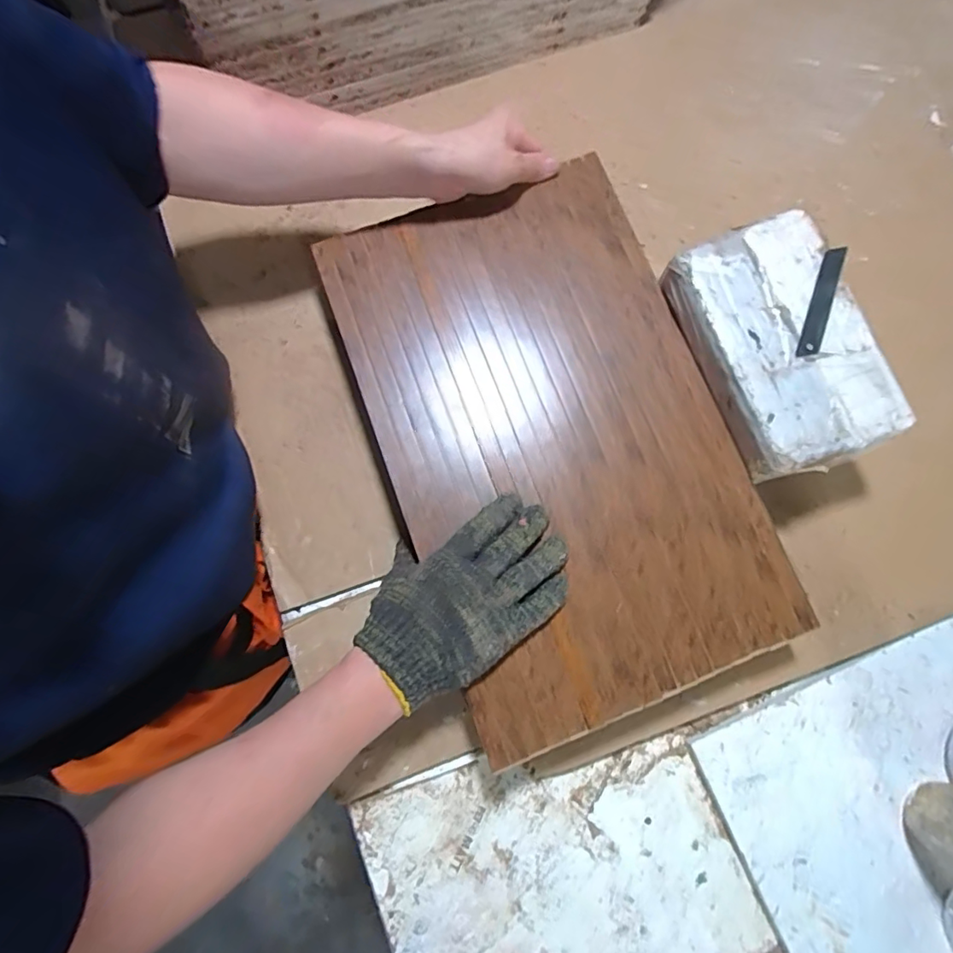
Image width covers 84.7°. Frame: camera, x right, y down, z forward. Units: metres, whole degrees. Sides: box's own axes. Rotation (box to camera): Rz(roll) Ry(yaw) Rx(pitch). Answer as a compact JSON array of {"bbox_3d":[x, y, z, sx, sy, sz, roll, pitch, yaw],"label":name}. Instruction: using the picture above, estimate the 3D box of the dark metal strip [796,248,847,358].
[{"bbox_3d":[0.280,-0.140,0.424,0.016,0.007,0.094,18,83,11],"label":"dark metal strip"}]

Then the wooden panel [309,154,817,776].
[{"bbox_3d":[0.062,-0.036,0.438,0.271,0.015,0.453,-20,80,-3],"label":"wooden panel"}]

